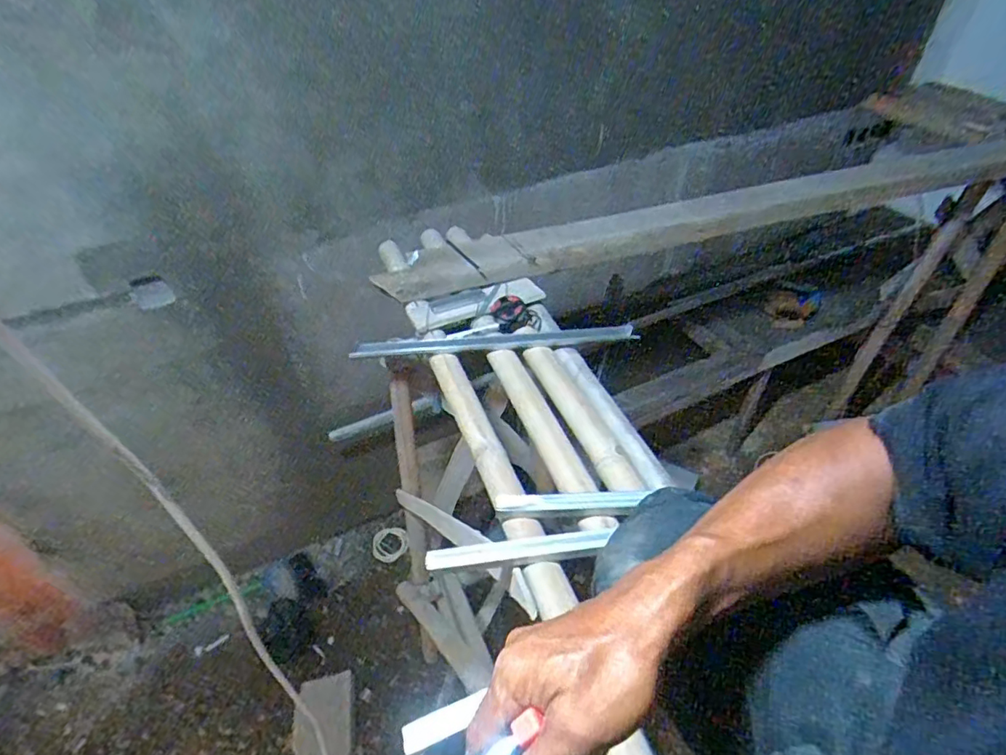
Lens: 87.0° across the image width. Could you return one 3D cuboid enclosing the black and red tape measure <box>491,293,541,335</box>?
[{"bbox_3d":[0.029,-0.140,1.120,0.104,0.049,0.076,-16,45,-13],"label":"black and red tape measure"}]

